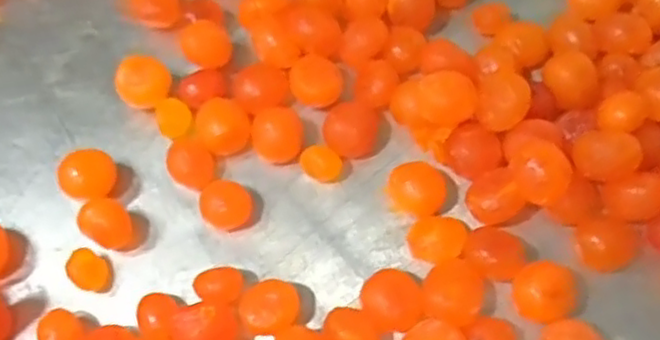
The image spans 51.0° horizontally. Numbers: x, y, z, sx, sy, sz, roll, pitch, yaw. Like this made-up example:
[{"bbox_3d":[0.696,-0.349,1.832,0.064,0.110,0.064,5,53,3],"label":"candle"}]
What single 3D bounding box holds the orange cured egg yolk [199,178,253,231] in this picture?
[{"bbox_3d":[-0.059,0.017,0.387,0.028,0.022,0.031,-18,67,-8],"label":"orange cured egg yolk"}]

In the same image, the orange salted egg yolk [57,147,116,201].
[{"bbox_3d":[-0.138,0.004,0.398,0.029,0.023,0.029,0,65,0],"label":"orange salted egg yolk"}]

